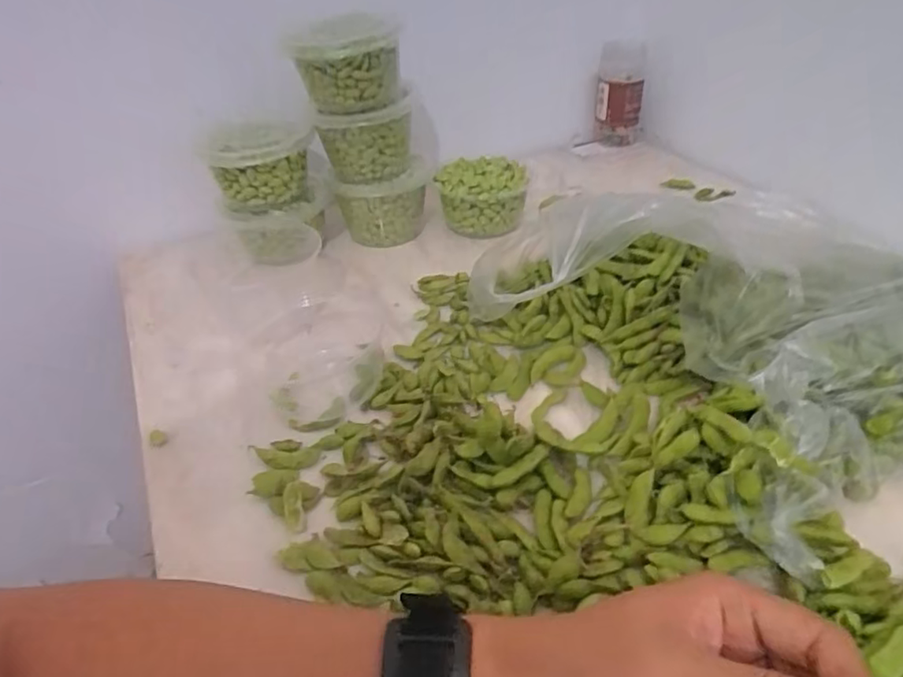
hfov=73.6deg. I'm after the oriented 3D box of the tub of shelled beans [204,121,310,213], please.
[{"bbox_3d":[-0.189,-0.178,0.606,0.095,0.077,0.104,-13,38,-14],"label":"tub of shelled beans"}]

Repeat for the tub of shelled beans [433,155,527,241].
[{"bbox_3d":[0.035,-0.153,0.671,0.094,0.068,0.077,-1,37,2],"label":"tub of shelled beans"}]

